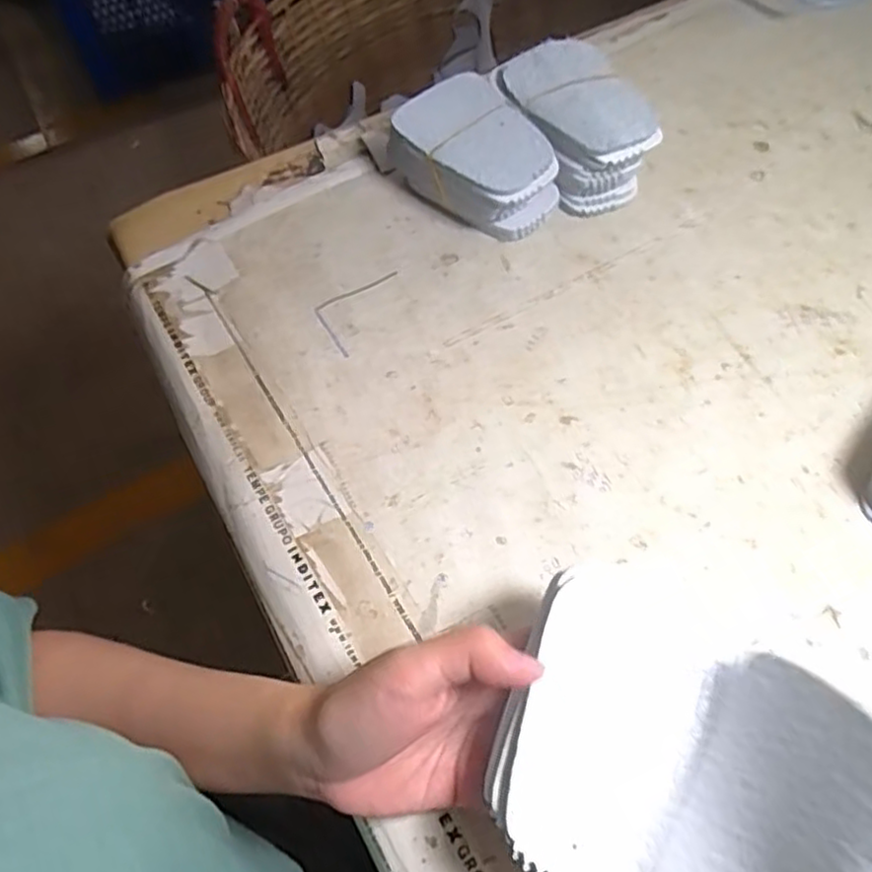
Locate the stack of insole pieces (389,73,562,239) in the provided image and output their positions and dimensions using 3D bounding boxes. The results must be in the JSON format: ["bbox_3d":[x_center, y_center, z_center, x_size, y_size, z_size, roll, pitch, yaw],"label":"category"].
[{"bbox_3d":[0.023,-0.173,0.442,0.068,0.057,0.104,-33,63,-15],"label":"stack of insole pieces"}]

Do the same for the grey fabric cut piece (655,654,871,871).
[{"bbox_3d":[0.098,0.117,0.199,0.011,0.068,0.094,23,79,-18],"label":"grey fabric cut piece"}]

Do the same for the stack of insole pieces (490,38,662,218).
[{"bbox_3d":[0.090,-0.198,0.447,0.074,0.065,0.109,-22,61,-9],"label":"stack of insole pieces"}]

